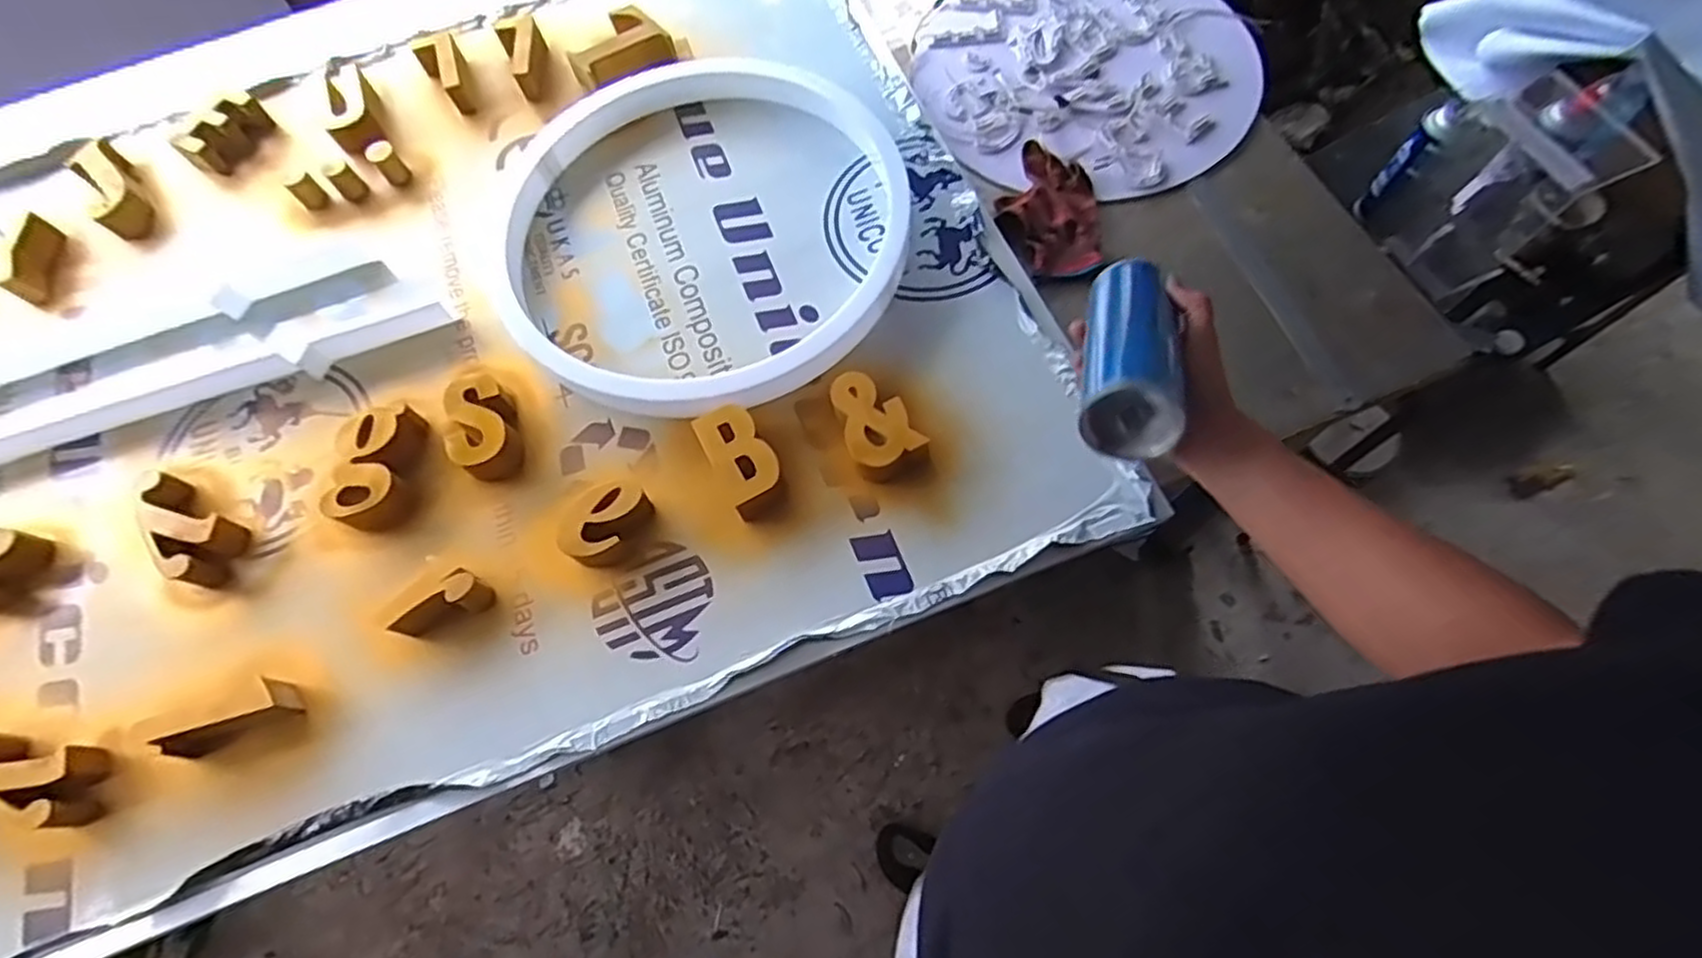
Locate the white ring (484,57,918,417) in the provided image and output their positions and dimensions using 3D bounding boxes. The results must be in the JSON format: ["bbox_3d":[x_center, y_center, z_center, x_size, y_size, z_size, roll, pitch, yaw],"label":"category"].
[{"bbox_3d":[-0.186,-0.322,0.896,0.489,0.051,0.531,-1,65,2],"label":"white ring"}]

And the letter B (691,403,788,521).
[{"bbox_3d":[-0.110,-0.018,0.767,0.062,0.043,0.115,-29,67,-9],"label":"letter B"}]

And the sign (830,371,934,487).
[{"bbox_3d":[0.026,-0.054,0.775,0.076,0.050,0.117,-22,66,-6],"label":"sign"}]

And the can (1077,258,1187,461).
[{"bbox_3d":[0.199,-0.100,0.537,0.056,0.052,0.188,11,51,8],"label":"can"}]

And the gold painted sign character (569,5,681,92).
[{"bbox_3d":[-0.319,-0.593,1.028,0.139,0.030,0.083,-26,67,-8],"label":"gold painted sign character"}]

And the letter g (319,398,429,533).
[{"bbox_3d":[-0.505,-0.014,0.799,0.081,0.045,0.133,1,66,4],"label":"letter g"}]

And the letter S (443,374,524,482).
[{"bbox_3d":[-0.397,-0.057,0.810,0.067,0.051,0.115,-13,66,-2],"label":"letter S"}]

